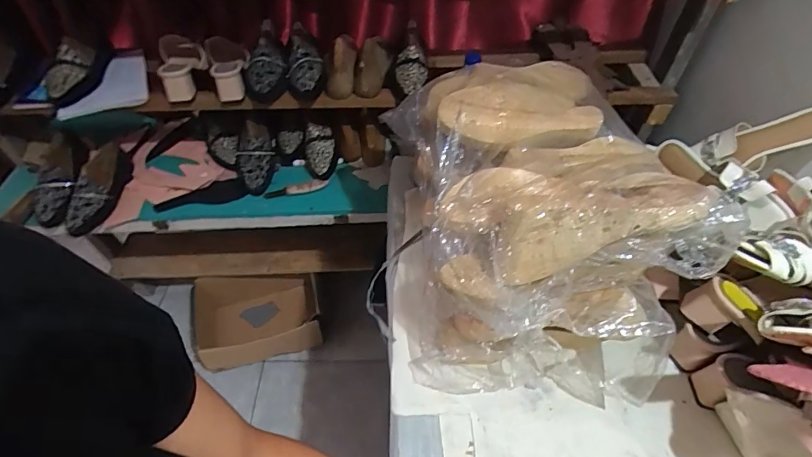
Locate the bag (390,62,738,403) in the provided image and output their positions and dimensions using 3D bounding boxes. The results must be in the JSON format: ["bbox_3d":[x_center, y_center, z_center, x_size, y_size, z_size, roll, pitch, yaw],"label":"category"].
[{"bbox_3d":[0.149,-0.010,0.586,0.300,0.269,0.393,-1,48,-2],"label":"bag"}]

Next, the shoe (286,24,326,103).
[{"bbox_3d":[-0.215,-0.359,0.937,0.078,0.079,0.214,-8,49,-8],"label":"shoe"}]

